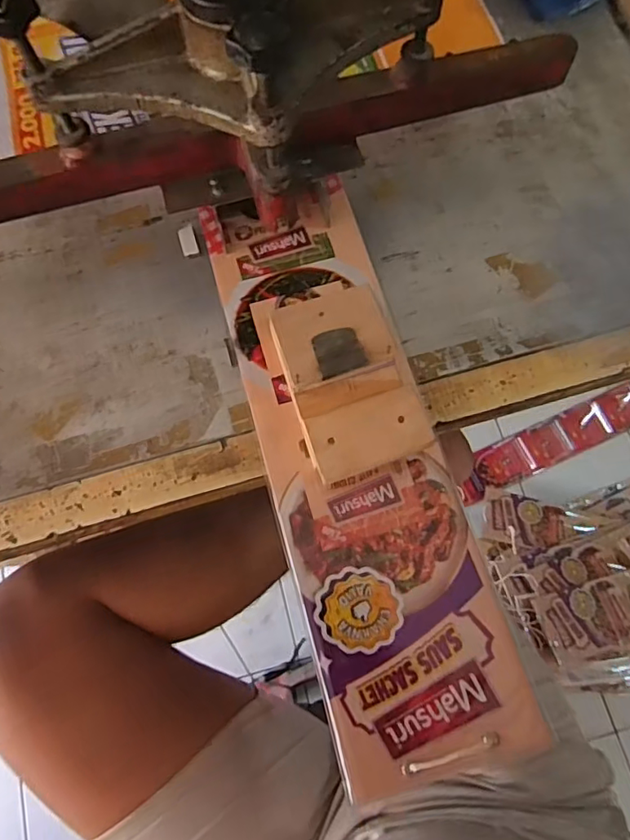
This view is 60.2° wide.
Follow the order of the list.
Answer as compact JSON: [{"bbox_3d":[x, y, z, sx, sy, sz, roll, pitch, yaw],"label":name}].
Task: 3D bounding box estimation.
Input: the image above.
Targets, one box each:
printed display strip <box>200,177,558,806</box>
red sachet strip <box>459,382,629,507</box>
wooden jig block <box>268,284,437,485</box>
[{"bbox_3d":[0.023,0.018,0.391,0.130,0.009,0.426,-17,72,-5],"label":"printed display strip"},{"bbox_3d":[0.565,0.050,1.295,0.510,0.029,0.100,-23,74,-7],"label":"red sachet strip"},{"bbox_3d":[0.025,-0.025,0.386,0.084,0.042,0.127,-16,73,-5],"label":"wooden jig block"}]

